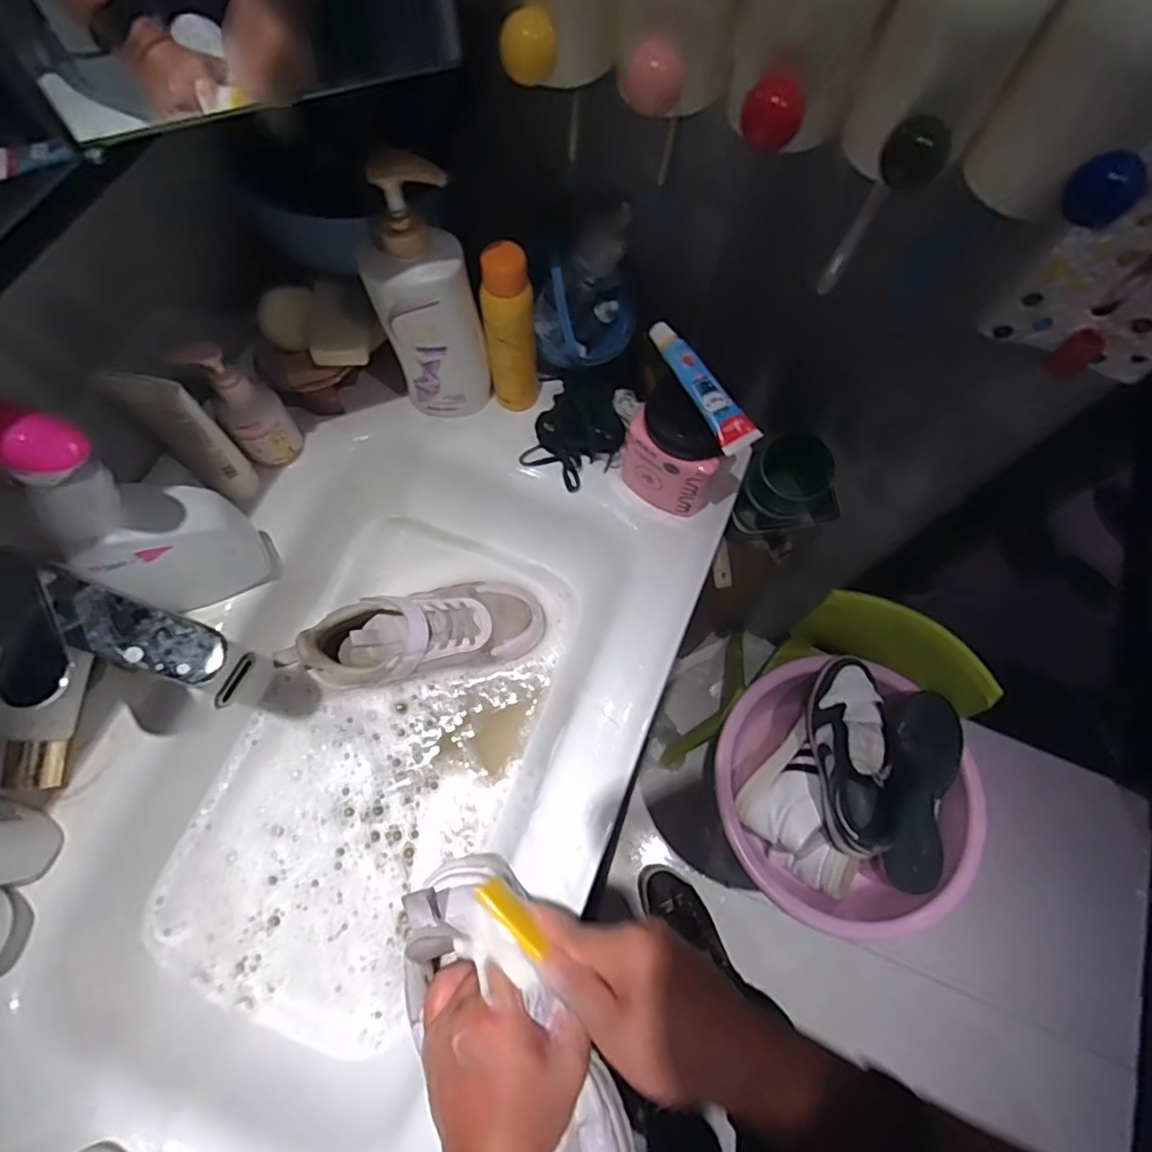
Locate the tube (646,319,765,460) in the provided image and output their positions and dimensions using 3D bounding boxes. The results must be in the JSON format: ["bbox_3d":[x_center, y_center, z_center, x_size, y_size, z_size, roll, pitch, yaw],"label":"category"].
[{"bbox_3d":[0.102,-0.156,0.496,0.030,0.019,0.123,-27,73,-12],"label":"tube"}]

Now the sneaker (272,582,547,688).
[{"bbox_3d":[-0.153,0.056,0.600,0.243,0.076,0.083,-14,71,-8],"label":"sneaker"}]

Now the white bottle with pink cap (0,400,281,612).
[{"bbox_3d":[-0.311,-0.043,0.437,0.091,0.261,0.061,-15,71,-8],"label":"white bottle with pink cap"}]

